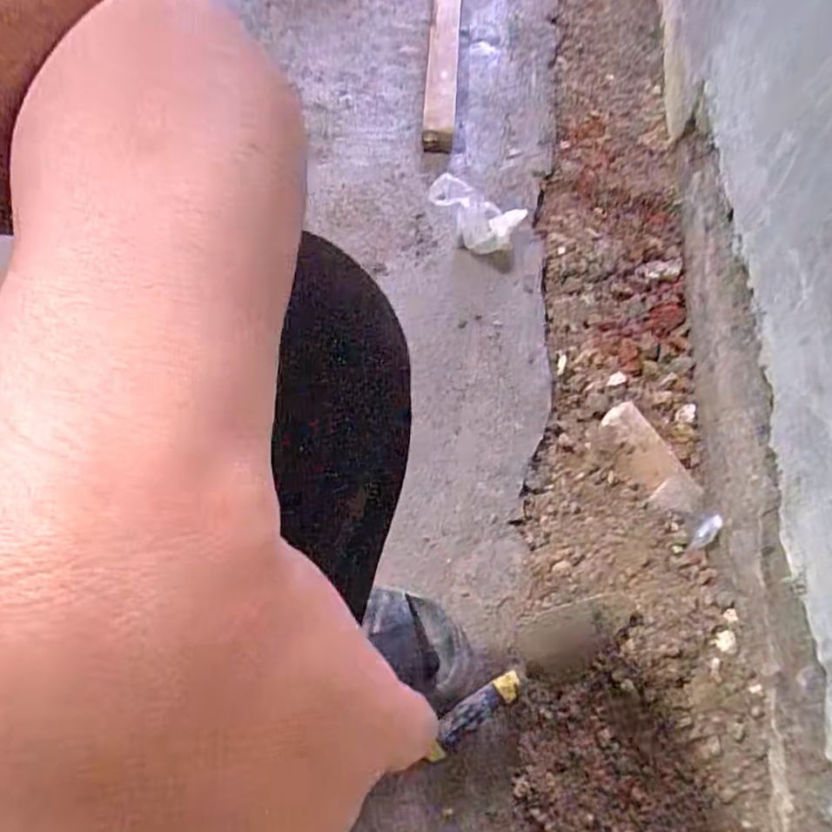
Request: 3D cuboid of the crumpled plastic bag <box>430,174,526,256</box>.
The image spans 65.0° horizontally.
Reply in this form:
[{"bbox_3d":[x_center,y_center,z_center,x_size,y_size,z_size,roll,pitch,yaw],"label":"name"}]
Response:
[{"bbox_3d":[0.085,-0.312,0.984,0.163,0.079,0.062,27,51,-33],"label":"crumpled plastic bag"}]

